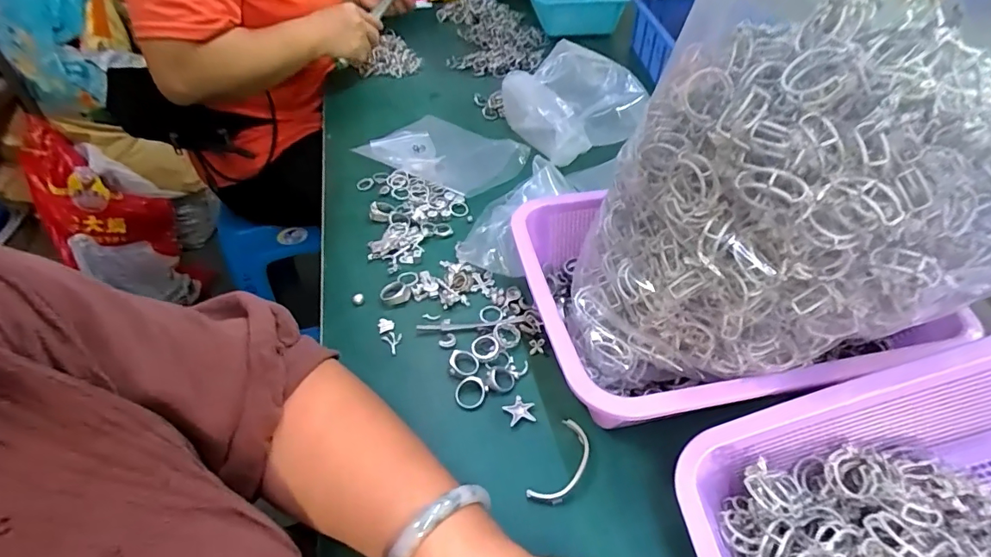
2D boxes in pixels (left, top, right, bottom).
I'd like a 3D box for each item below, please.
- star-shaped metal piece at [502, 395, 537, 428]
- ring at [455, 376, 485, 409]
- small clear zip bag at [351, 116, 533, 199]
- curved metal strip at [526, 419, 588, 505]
[{"bbox_3d":[0.018,0.101,0.370,0.023,0.004,0.022,-11,46,-10],"label":"star-shaped metal piece"},{"bbox_3d":[-0.020,0.089,0.377,0.024,0.006,0.024,-1,45,1],"label":"ring"},{"bbox_3d":[-0.067,-0.164,0.620,0.196,0.024,0.136,28,52,26],"label":"small clear zip bag"},{"bbox_3d":[0.048,0.130,0.338,0.027,0.006,0.064,21,49,21],"label":"curved metal strip"}]

